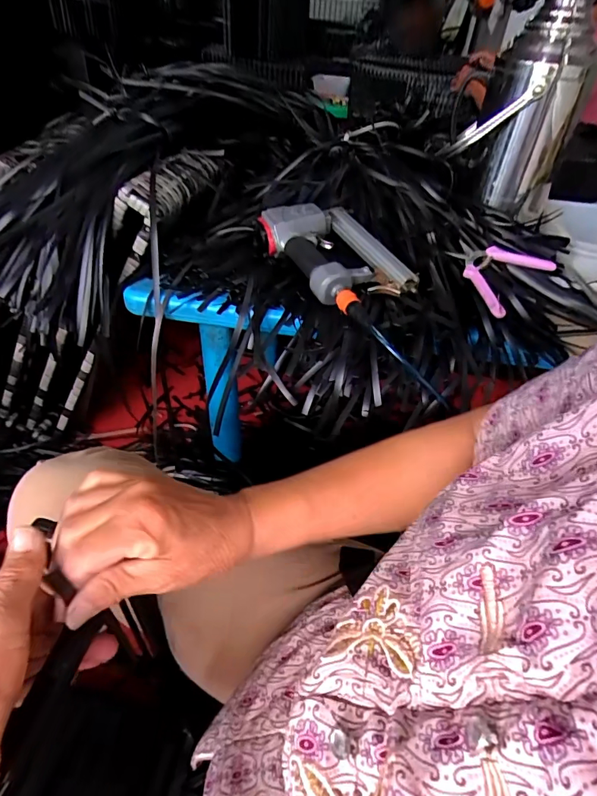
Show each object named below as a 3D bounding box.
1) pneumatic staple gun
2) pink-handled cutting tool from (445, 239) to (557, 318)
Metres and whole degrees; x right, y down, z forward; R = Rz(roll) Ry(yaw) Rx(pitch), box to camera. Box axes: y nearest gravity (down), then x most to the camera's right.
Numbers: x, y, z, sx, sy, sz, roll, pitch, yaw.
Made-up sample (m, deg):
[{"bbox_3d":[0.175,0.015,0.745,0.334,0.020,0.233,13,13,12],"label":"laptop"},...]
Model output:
[{"bbox_3d":[0.052,-0.216,0.667,0.157,0.065,0.220,-14,46,-21],"label":"pneumatic staple gun"},{"bbox_3d":[0.286,-0.190,0.663,0.149,0.040,0.126,-30,53,-33],"label":"pink-handled cutting tool"}]

